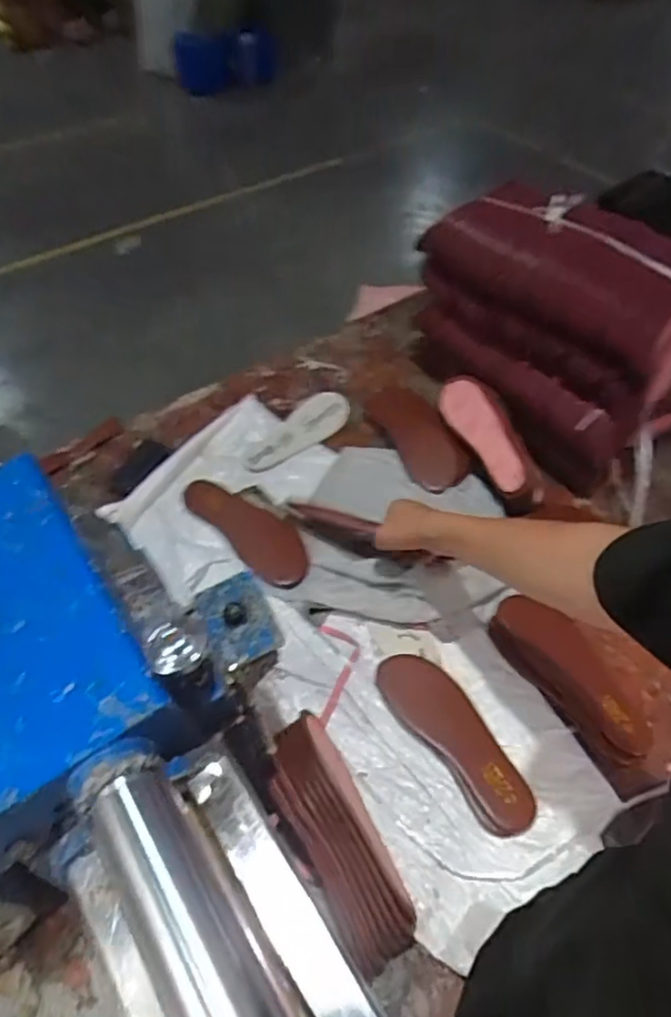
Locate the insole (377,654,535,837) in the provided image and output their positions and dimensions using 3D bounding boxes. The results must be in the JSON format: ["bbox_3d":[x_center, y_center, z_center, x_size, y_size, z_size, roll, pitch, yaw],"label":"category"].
[{"bbox_3d":[0.135,0.256,0.729,0.077,0.019,0.223,-27,56,-21],"label":"insole"}]

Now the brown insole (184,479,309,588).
[{"bbox_3d":[-0.122,0.023,0.914,0.087,0.014,0.228,-33,58,-25],"label":"brown insole"}]

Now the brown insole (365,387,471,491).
[{"bbox_3d":[0.132,-0.129,1.040,0.096,0.020,0.241,-15,52,-13],"label":"brown insole"}]

